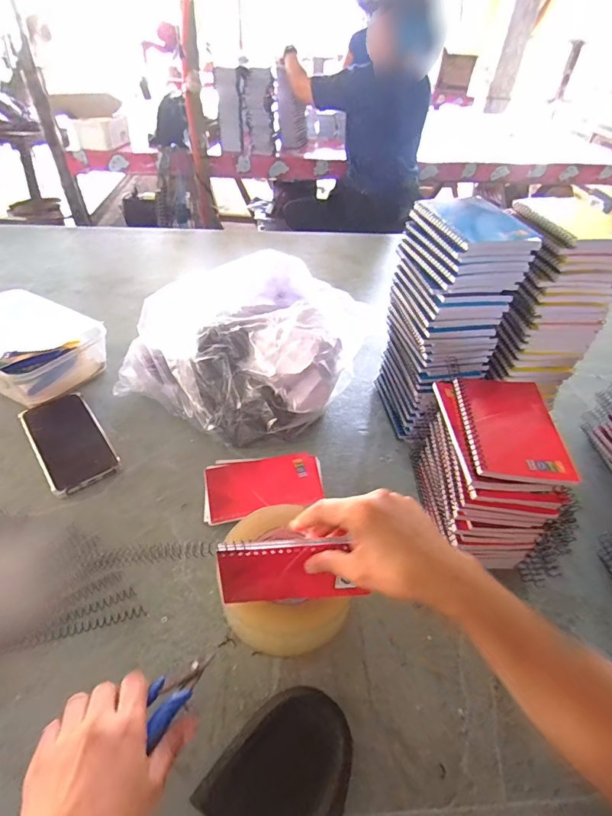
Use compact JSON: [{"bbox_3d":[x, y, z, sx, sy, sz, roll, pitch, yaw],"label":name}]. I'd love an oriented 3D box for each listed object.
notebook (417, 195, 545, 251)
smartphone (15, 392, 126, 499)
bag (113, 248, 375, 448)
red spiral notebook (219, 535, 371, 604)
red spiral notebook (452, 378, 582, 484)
[{"bbox_3d":[0.180,-0.203,0.469,0.084,0.012,0.127,-6,44,-10],"label":"notebook"},{"bbox_3d":[-0.311,0.044,0.572,0.082,0.015,0.170,-27,51,-29],"label":"smartphone"},{"bbox_3d":[-0.085,-0.094,0.634,0.287,0.143,0.267,25,47,21],"label":"bag"},{"bbox_3d":[-0.012,0.136,0.360,0.115,0.077,0.017,-2,43,-6],"label":"red spiral notebook"},{"bbox_3d":[0.190,0.018,0.403,0.082,0.016,0.118,5,47,2],"label":"red spiral notebook"}]

